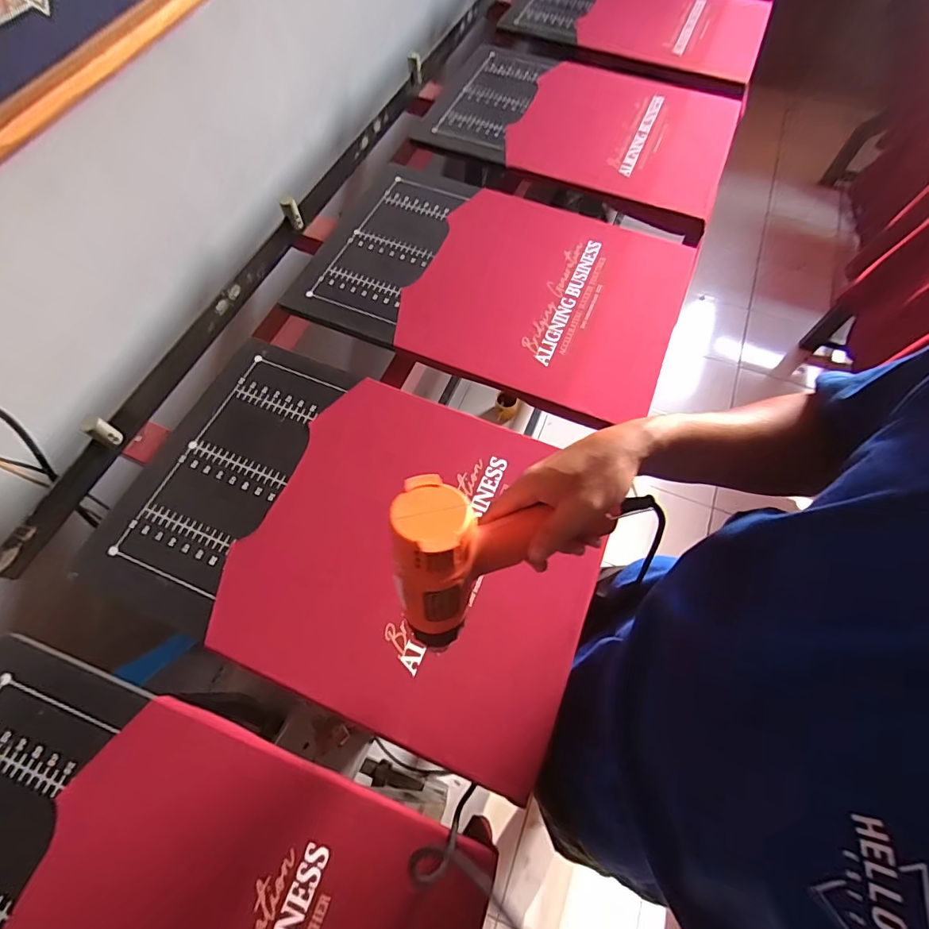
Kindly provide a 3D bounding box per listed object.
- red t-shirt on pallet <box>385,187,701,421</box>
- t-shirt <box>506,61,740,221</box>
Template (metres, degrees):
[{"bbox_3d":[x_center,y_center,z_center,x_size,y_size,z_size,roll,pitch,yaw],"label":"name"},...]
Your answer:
[{"bbox_3d":[0.136,-0.284,0.765,0.409,0.023,0.394,22,66,9],"label":"red t-shirt on pallet"},{"bbox_3d":[0.330,-0.691,0.959,0.419,0.031,0.392,21,66,9],"label":"t-shirt"}]

